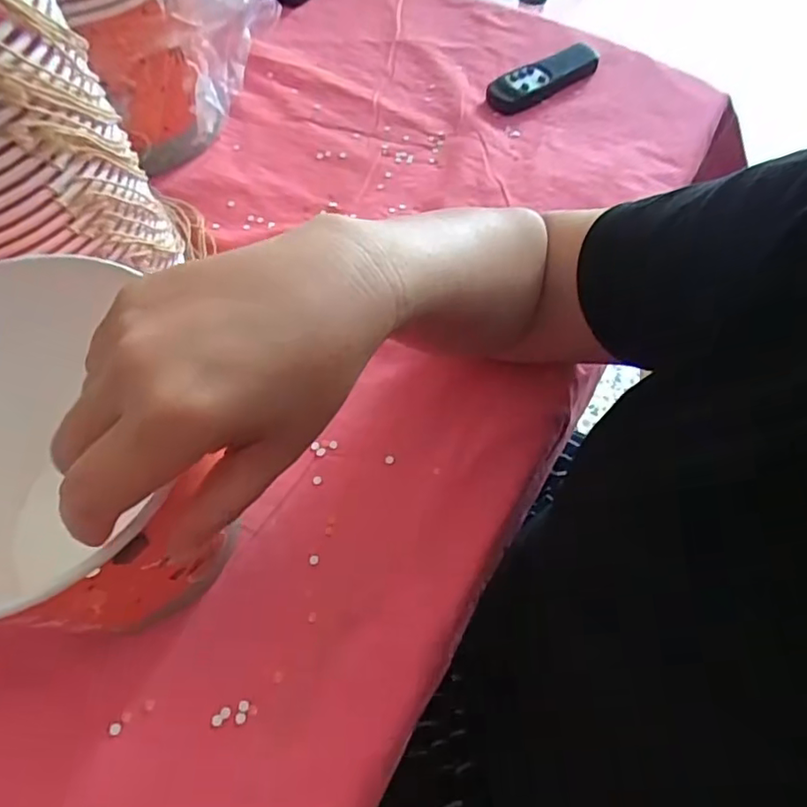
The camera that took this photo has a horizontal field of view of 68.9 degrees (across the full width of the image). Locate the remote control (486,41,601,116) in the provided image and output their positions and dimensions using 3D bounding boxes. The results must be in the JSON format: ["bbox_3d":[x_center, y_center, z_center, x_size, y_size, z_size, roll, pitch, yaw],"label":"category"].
[{"bbox_3d":[0.128,-0.295,0.531,0.124,0.015,0.036,-29,64,-14],"label":"remote control"}]

